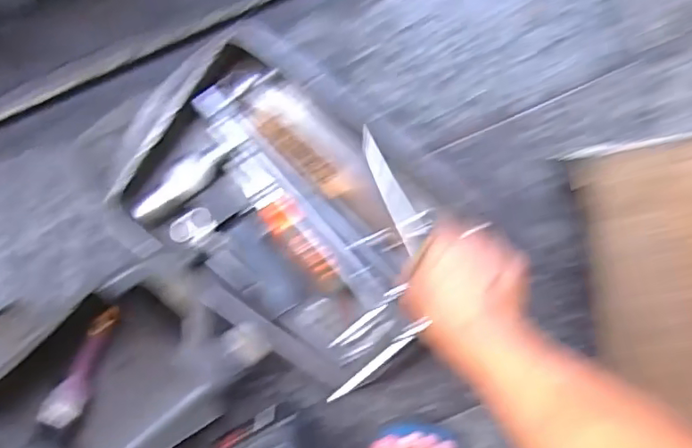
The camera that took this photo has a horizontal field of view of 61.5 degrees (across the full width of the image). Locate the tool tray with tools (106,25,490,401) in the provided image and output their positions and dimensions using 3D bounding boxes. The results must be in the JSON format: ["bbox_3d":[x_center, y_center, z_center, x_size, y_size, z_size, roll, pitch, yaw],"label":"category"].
[{"bbox_3d":[-0.052,-0.012,0.611,0.338,0.083,0.243,38,97,-8],"label":"tool tray with tools"}]

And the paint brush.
[{"bbox_3d":[-0.289,0.162,0.648,0.039,0.016,0.160,33,98,-7],"label":"paint brush"}]

